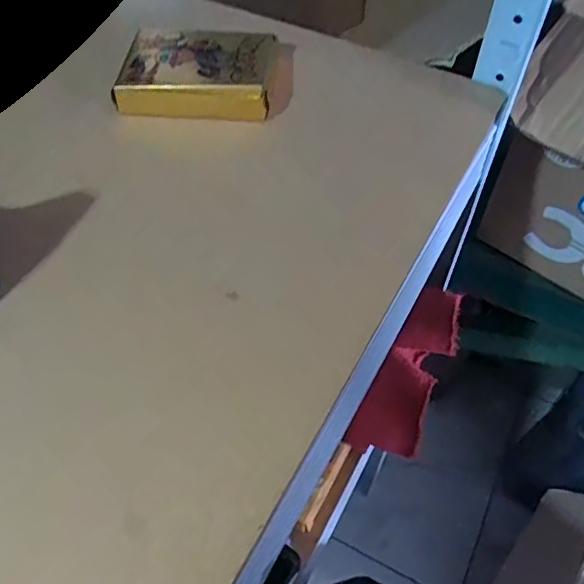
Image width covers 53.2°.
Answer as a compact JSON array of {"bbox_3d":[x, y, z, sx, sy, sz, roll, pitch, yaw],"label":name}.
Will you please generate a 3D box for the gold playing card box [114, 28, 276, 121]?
[{"bbox_3d":[-0.059,-0.138,0.368,0.092,0.025,0.069,7,53,4],"label":"gold playing card box"}]

